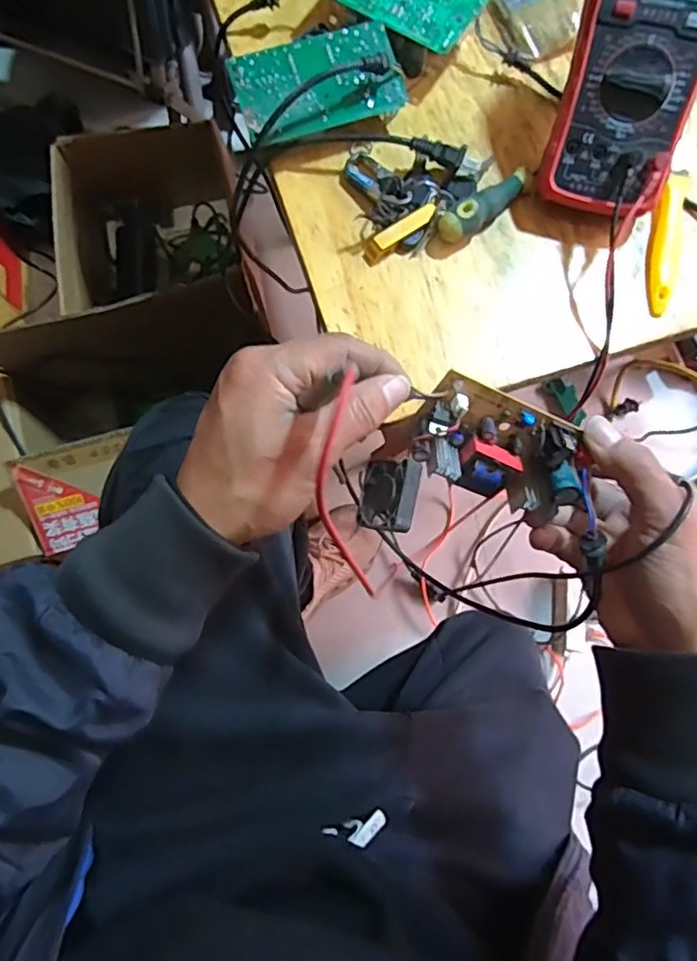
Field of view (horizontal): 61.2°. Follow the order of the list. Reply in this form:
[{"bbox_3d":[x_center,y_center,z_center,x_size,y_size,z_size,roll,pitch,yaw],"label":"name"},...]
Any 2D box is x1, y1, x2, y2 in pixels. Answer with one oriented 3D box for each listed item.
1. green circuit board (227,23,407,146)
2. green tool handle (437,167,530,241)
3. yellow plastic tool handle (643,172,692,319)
[{"bbox_3d":[-0.022,-0.301,0.445,0.122,0.013,0.067,-16,91,-6],"label":"green circuit board"},{"bbox_3d":[0.103,-0.207,0.443,0.080,0.024,0.021,-41,81,-8],"label":"green tool handle"},{"bbox_3d":[0.240,-0.180,0.443,0.022,0.018,0.112,11,78,2],"label":"yellow plastic tool handle"}]

